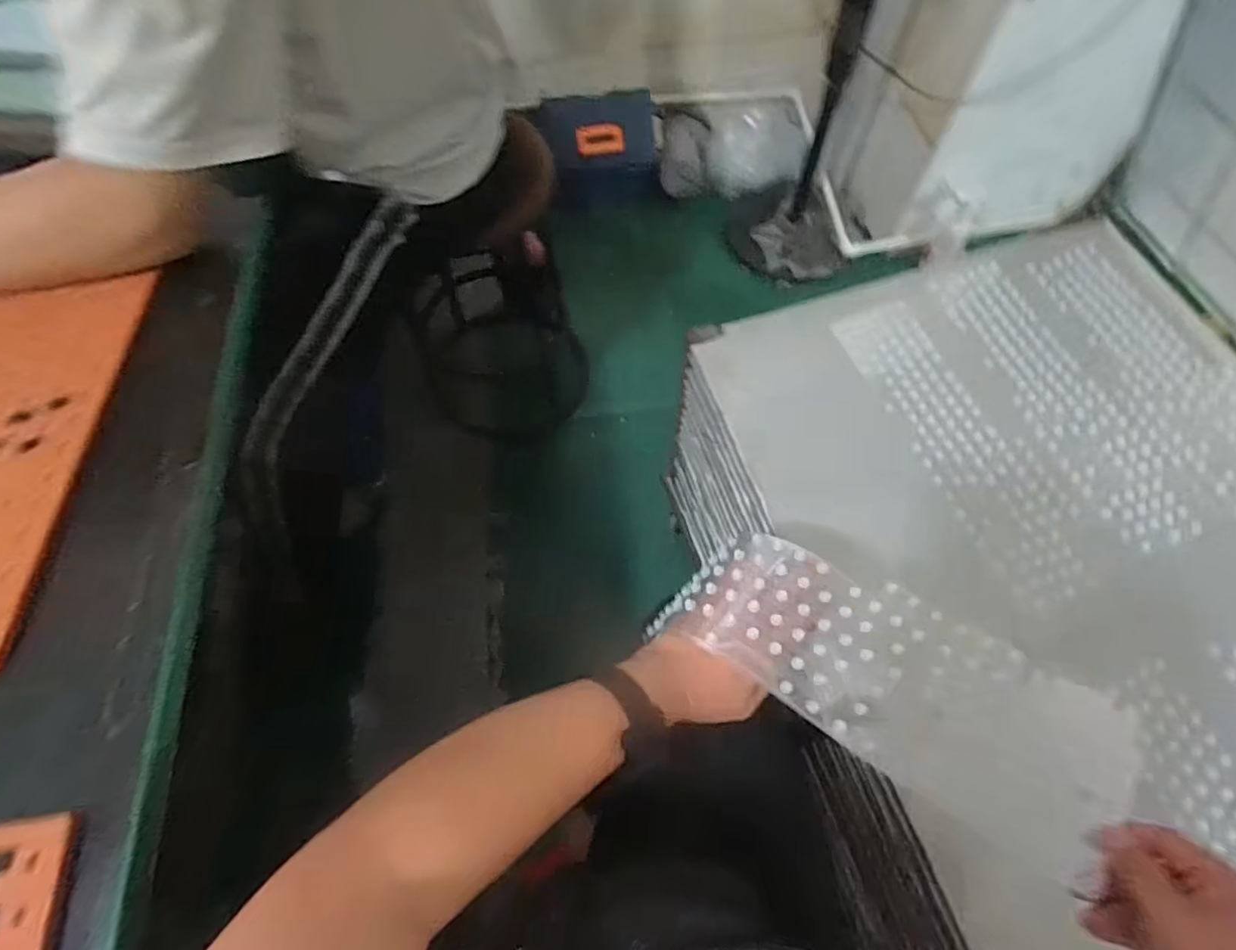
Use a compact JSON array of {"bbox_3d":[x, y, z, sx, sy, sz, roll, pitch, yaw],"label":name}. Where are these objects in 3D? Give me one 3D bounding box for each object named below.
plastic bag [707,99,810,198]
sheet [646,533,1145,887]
[{"bbox_3d":[0.379,-0.907,1.628,0.249,0.138,0.223,-5,64,-1],"label":"plastic bag"},{"bbox_3d":[0.192,0.140,0.434,0.308,0.028,0.127,27,68,18],"label":"sheet"}]

